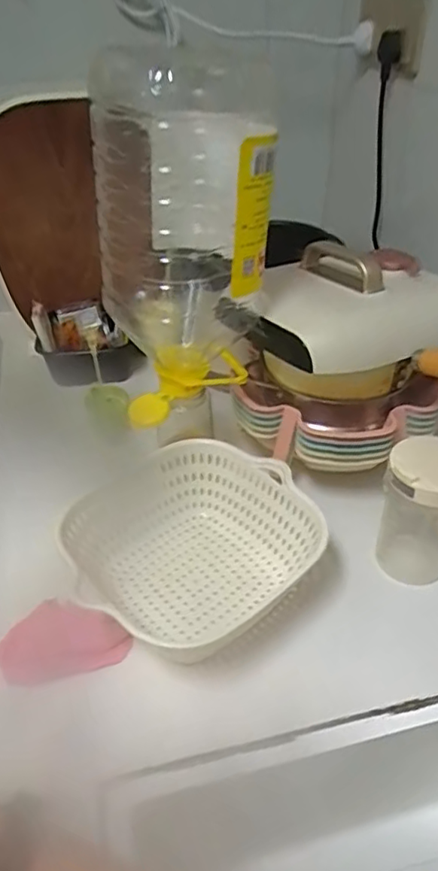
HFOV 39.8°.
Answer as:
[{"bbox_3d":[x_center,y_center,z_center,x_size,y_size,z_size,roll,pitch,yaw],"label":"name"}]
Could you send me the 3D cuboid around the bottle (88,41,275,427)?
[{"bbox_3d":[-0.038,-0.184,0.610,0.154,0.322,0.143,-6,38,-6],"label":"bottle"}]

